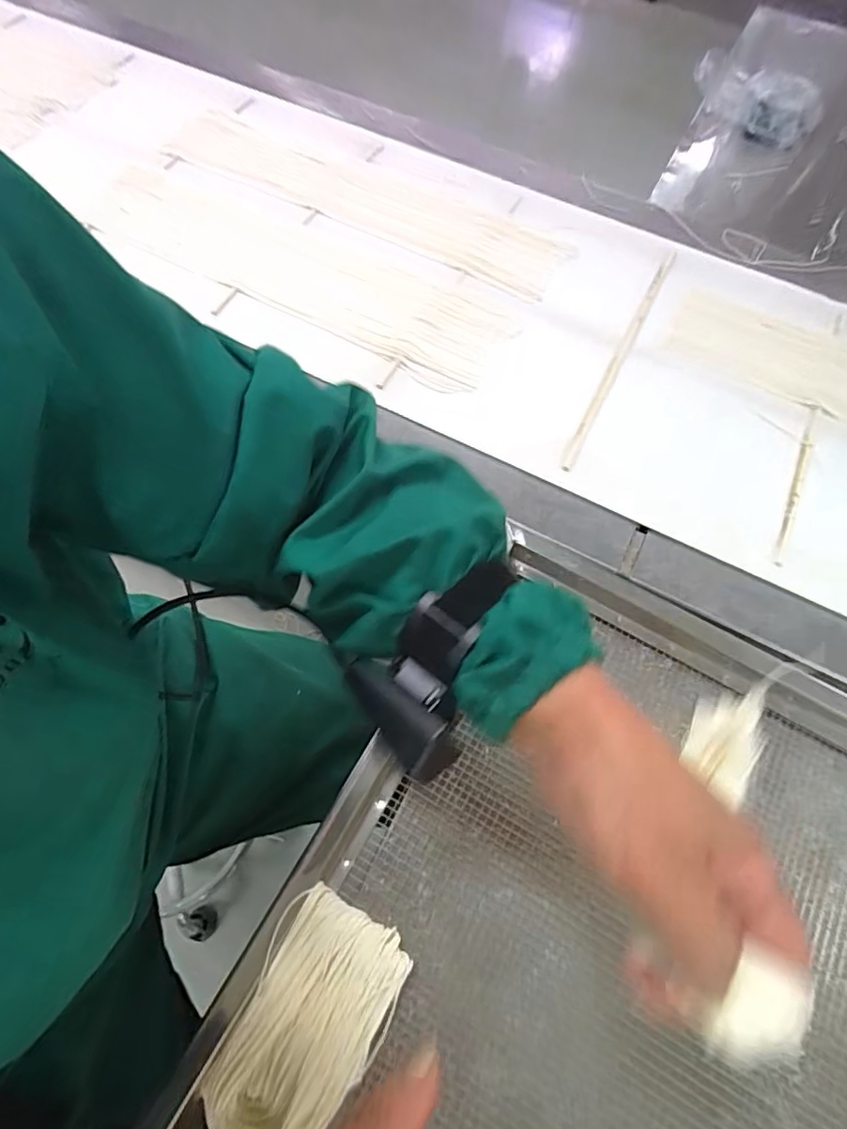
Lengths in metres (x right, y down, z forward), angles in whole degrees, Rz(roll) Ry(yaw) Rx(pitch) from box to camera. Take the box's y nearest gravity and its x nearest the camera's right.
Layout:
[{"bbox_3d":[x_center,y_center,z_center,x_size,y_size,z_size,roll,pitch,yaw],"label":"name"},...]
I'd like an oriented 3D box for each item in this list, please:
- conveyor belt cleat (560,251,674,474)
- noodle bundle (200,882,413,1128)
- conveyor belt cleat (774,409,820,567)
[{"bbox_3d":[0.214,-0.229,0.599,0.010,0.010,0.345,27,67,9],"label":"conveyor belt cleat"},{"bbox_3d":[-0.073,0.295,0.360,0.086,0.019,0.138,26,67,8],"label":"noodle bundle"},{"bbox_3d":[0.355,-0.081,0.536,0.009,0.008,0.199,26,67,8],"label":"conveyor belt cleat"}]

